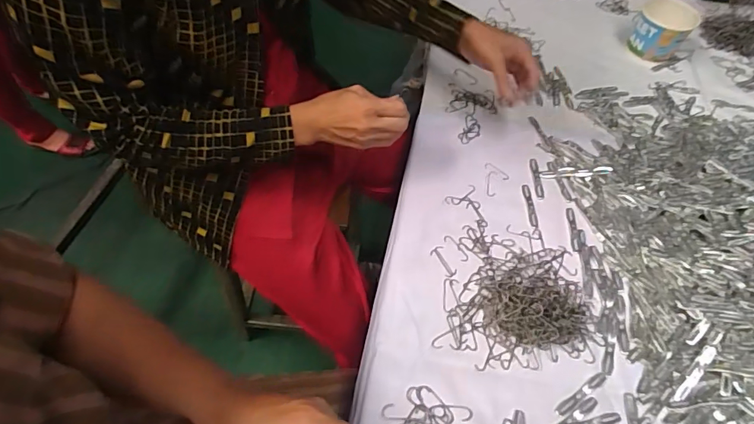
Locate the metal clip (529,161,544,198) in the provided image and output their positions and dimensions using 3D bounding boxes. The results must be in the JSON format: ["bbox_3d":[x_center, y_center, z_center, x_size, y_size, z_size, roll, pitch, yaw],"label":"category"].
[{"bbox_3d":[0.223,-0.047,0.633,0.014,0.007,0.066,3,54,-1],"label":"metal clip"}]

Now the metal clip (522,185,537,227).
[{"bbox_3d":[0.206,-0.008,0.606,0.012,0.004,0.066,0,55,-4],"label":"metal clip"}]

